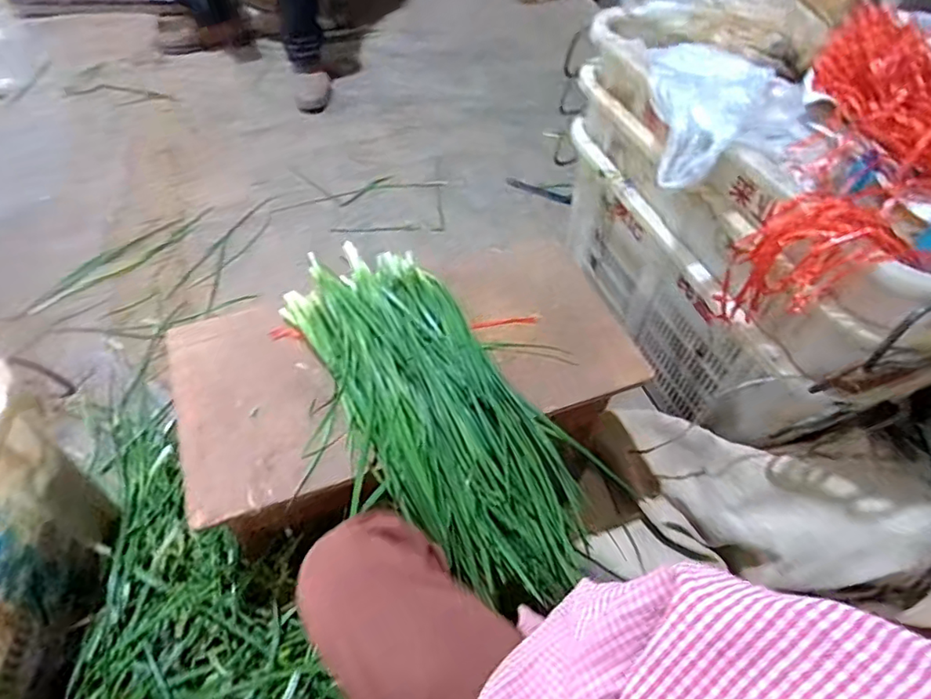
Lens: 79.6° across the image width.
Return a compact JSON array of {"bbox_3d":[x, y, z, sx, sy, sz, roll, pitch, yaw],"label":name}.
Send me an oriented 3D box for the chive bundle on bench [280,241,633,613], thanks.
[{"bbox_3d":[-0.034,0.040,0.678,0.221,0.097,0.438,-32,62,-23],"label":"chive bundle on bench"}]

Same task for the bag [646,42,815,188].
[{"bbox_3d":[0.331,-0.329,0.735,0.170,0.082,0.288,-1,54,-4],"label":"bag"}]

